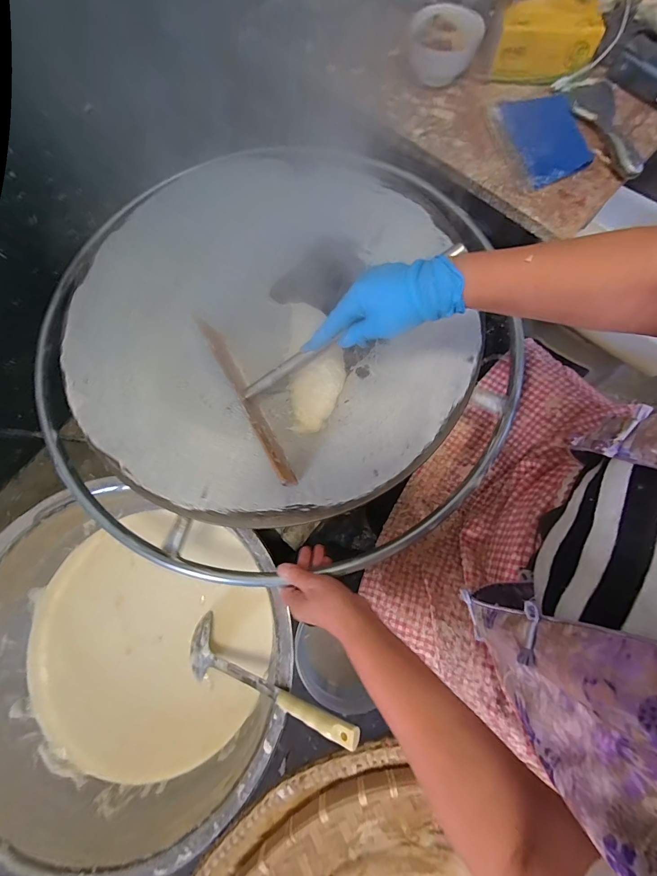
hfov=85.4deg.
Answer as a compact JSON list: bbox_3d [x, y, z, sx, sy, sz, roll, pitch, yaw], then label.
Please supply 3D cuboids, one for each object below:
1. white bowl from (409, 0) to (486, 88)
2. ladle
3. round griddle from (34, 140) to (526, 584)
[{"bbox_3d":[0.202,-0.680,0.618,0.118,0.058,0.118,0,75,1],"label":"white bowl"},{"bbox_3d":[-0.106,0.370,0.546,0.351,0.038,0.081,3,73,35],"label":"ladle"},{"bbox_3d":[-0.085,-0.124,0.487,0.631,0.079,0.602,0,75,1],"label":"round griddle"}]

